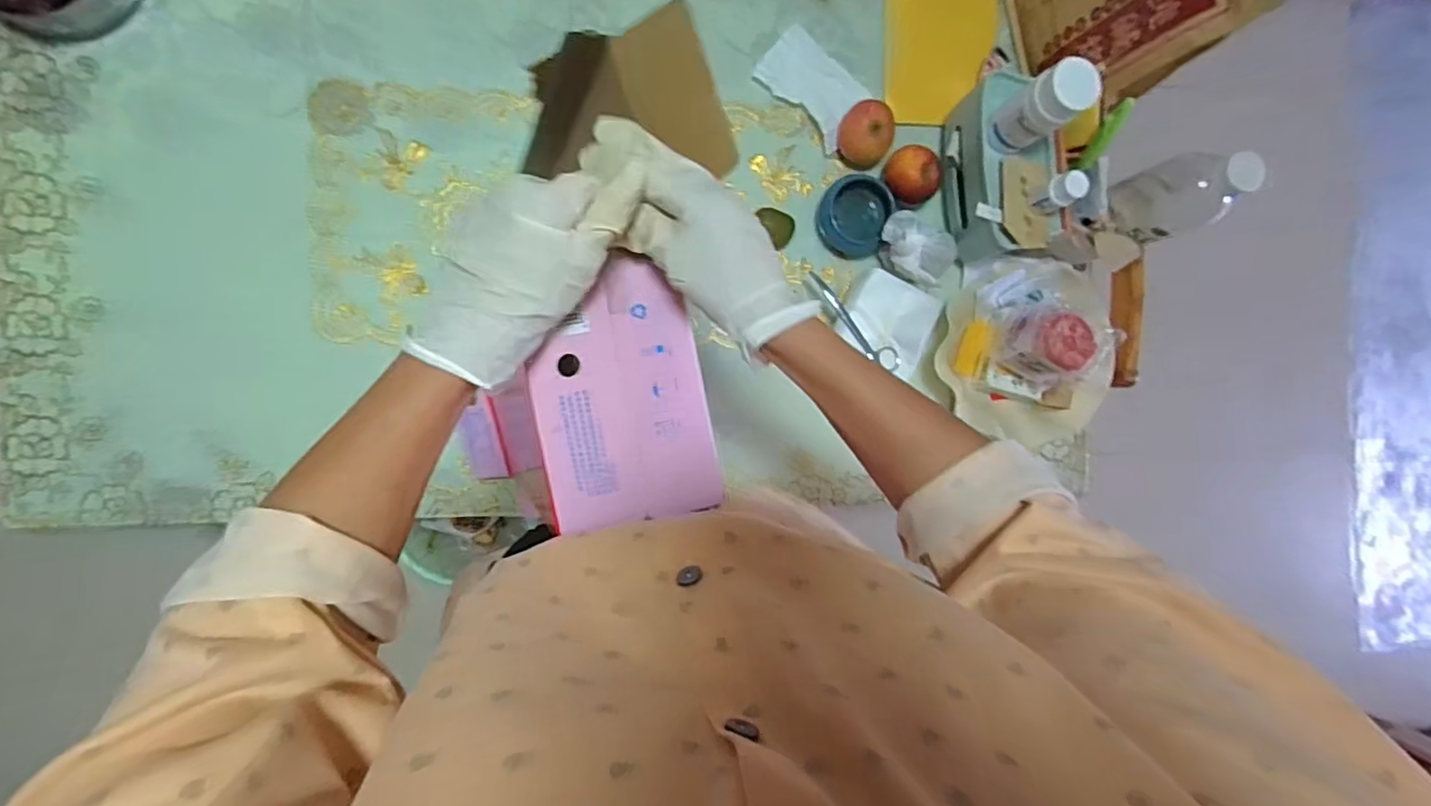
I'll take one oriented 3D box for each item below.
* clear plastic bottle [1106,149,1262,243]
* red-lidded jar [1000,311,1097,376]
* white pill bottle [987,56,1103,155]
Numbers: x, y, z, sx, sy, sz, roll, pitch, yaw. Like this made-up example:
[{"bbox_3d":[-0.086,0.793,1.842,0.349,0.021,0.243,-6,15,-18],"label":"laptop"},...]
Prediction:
[{"bbox_3d":[0.482,-0.218,0.667,0.067,0.177,0.080,-21,94,-7],"label":"clear plastic bottle"},{"bbox_3d":[0.383,-0.068,0.735,0.081,0.077,0.071,19,89,-8],"label":"red-lidded jar"},{"bbox_3d":[0.326,-0.297,0.646,0.049,0.120,0.051,0,91,-8],"label":"white pill bottle"}]

